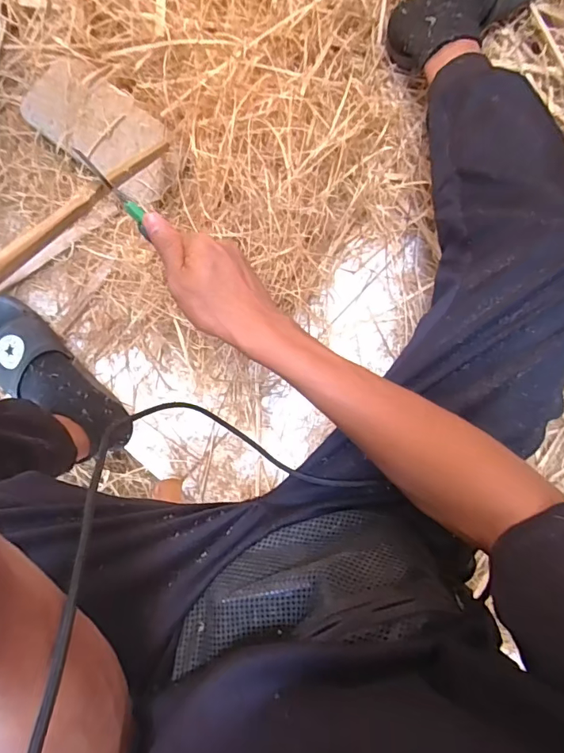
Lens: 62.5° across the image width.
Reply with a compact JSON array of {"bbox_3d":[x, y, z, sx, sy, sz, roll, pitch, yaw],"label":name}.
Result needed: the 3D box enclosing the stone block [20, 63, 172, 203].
[{"bbox_3d":[-0.234,-0.329,0.620,0.209,0.032,0.106,36,87,-7],"label":"stone block"}]

